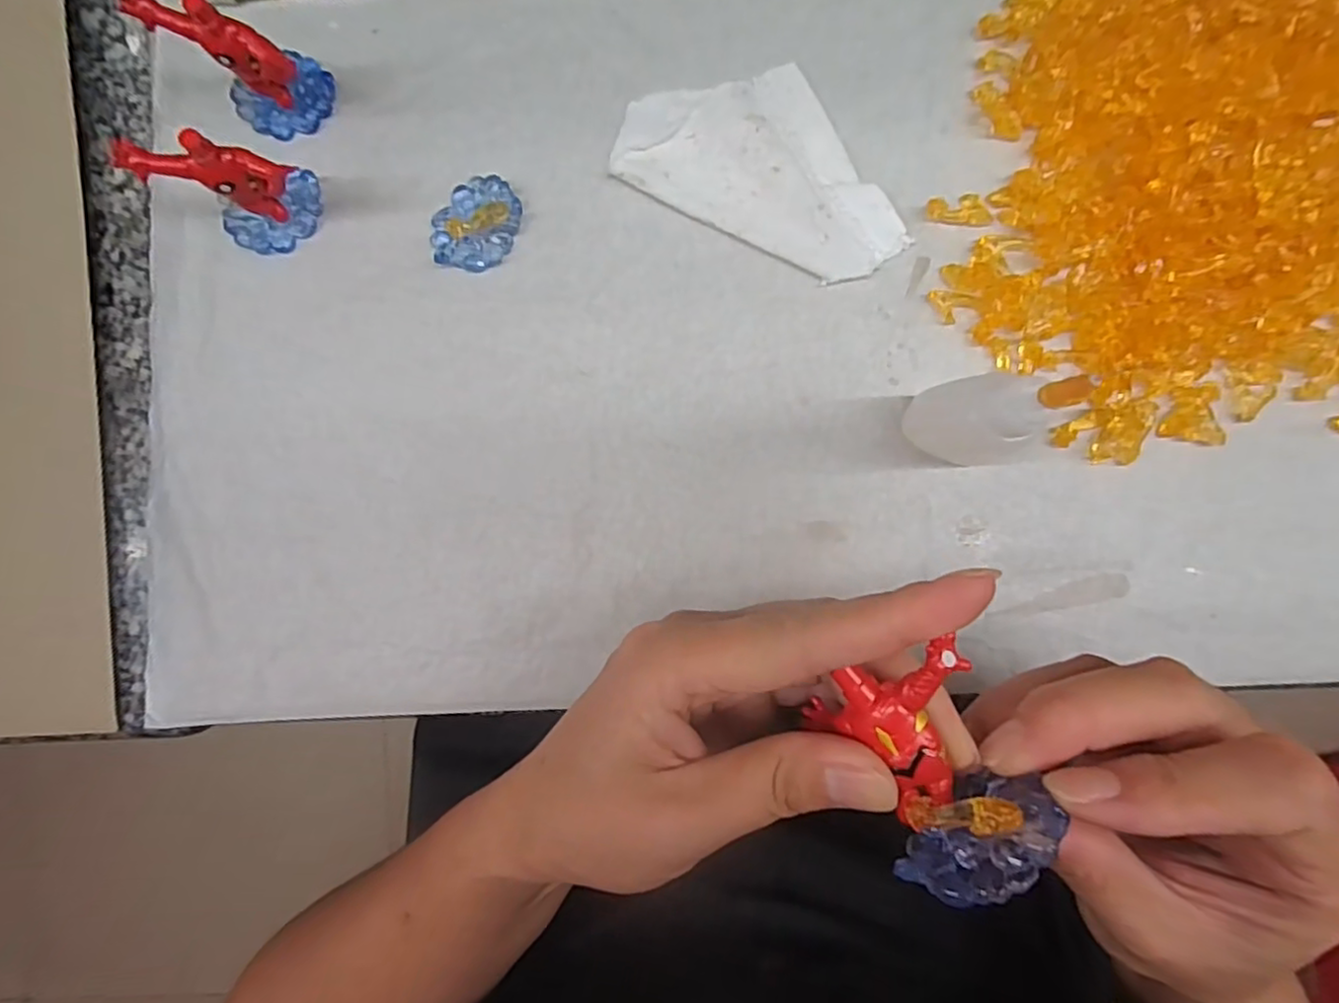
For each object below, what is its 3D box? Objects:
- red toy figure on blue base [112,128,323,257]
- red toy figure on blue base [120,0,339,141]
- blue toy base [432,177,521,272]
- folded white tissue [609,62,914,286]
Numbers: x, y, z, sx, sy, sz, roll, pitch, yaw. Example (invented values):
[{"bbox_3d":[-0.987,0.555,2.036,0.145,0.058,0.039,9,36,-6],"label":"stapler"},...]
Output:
[{"bbox_3d":[-0.151,-0.111,0.218,0.029,0.049,0.034,31,92,3],"label":"red toy figure on blue base"},{"bbox_3d":[-0.145,-0.152,0.219,0.034,0.051,0.032,41,93,2],"label":"red toy figure on blue base"},{"bbox_3d":[-0.073,-0.105,0.236,0.031,0.011,0.035,13,91,3],"label":"blue toy base"},{"bbox_3d":[0.037,-0.124,0.231,0.107,0.007,0.060,29,92,3],"label":"folded white tissue"}]

